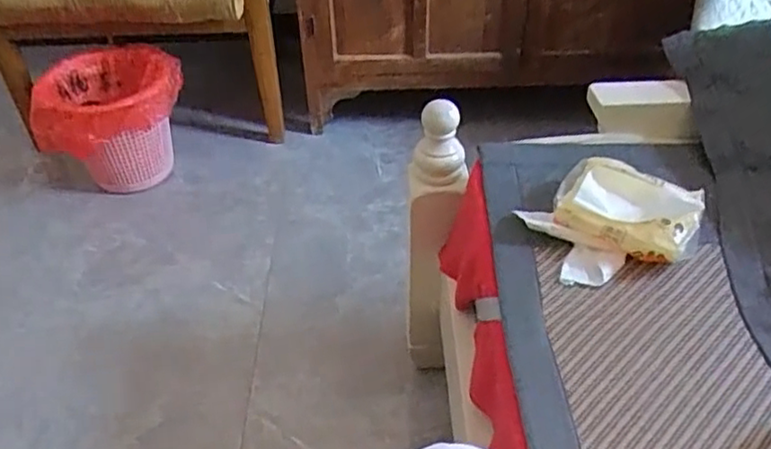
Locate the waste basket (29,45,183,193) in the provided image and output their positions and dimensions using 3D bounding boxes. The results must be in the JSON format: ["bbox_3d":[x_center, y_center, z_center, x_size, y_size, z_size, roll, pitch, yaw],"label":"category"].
[{"bbox_3d":[-0.575,-0.215,1.385,0.301,0.225,0.249,-25,46,-24],"label":"waste basket"}]

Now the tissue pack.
[{"bbox_3d":[0.220,-0.008,0.629,0.155,0.056,0.135,-25,47,-26],"label":"tissue pack"}]

